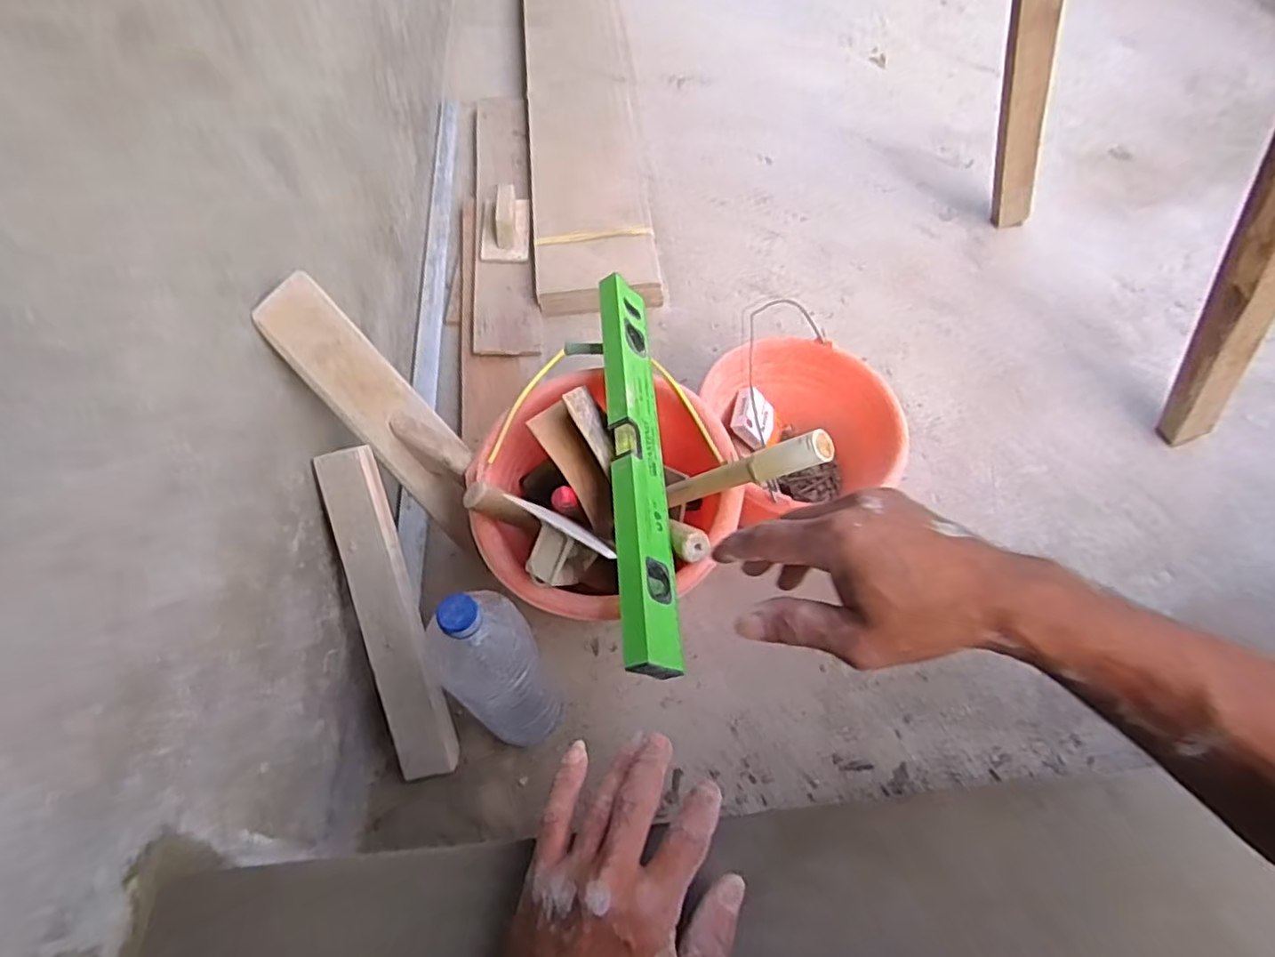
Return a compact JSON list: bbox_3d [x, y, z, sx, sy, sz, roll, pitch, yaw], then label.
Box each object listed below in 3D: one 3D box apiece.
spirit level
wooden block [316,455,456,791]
[{"bbox_3d":[0.001,-0.028,0.671,0.061,0.022,0.443,20,52,-36],"label":"spirit level"},{"bbox_3d":[-0.257,0.146,0.689,0.061,0.026,0.355,-13,99,-5],"label":"wooden block"}]

